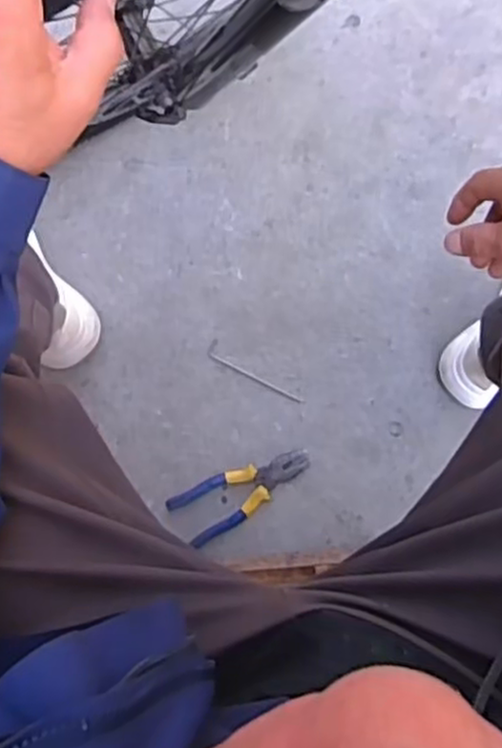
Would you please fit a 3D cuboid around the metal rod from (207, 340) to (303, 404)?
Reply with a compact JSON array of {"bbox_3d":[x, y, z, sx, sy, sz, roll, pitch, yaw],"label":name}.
[{"bbox_3d":[0.006,0.001,0.981,0.144,0.004,0.022,32,86,0],"label":"metal rod"}]

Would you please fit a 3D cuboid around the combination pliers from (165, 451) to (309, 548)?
[{"bbox_3d":[-0.010,0.152,0.954,0.189,0.029,0.071,-30,87,-2],"label":"combination pliers"}]

